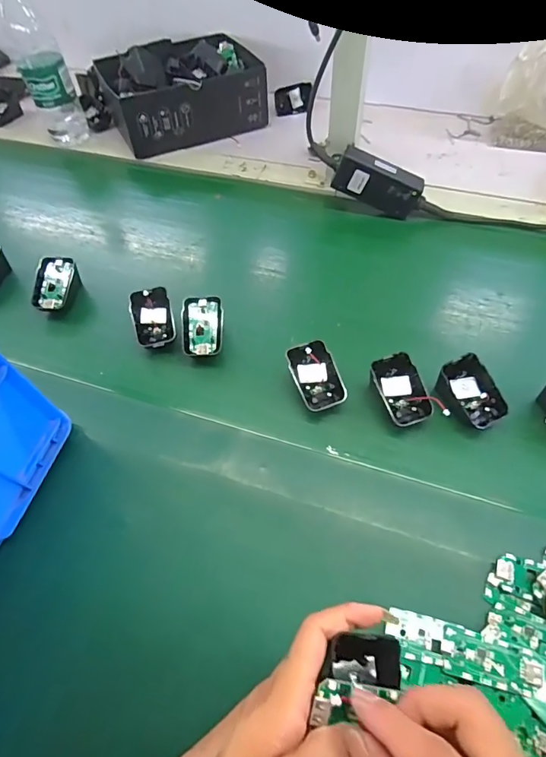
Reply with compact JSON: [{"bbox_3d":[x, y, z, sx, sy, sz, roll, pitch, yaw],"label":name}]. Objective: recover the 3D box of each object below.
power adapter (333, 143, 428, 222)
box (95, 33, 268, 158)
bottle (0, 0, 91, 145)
[{"bbox_3d":[0.143,-0.257,0.579,0.120,0.049,0.028,24,59,-4],"label":"power adapter"},{"bbox_3d":[-0.150,-0.485,0.739,0.239,0.099,0.189,-24,58,-12],"label":"box"},{"bbox_3d":[-0.356,-0.487,0.669,0.064,0.230,0.075,-22,58,-11],"label":"bottle"}]

